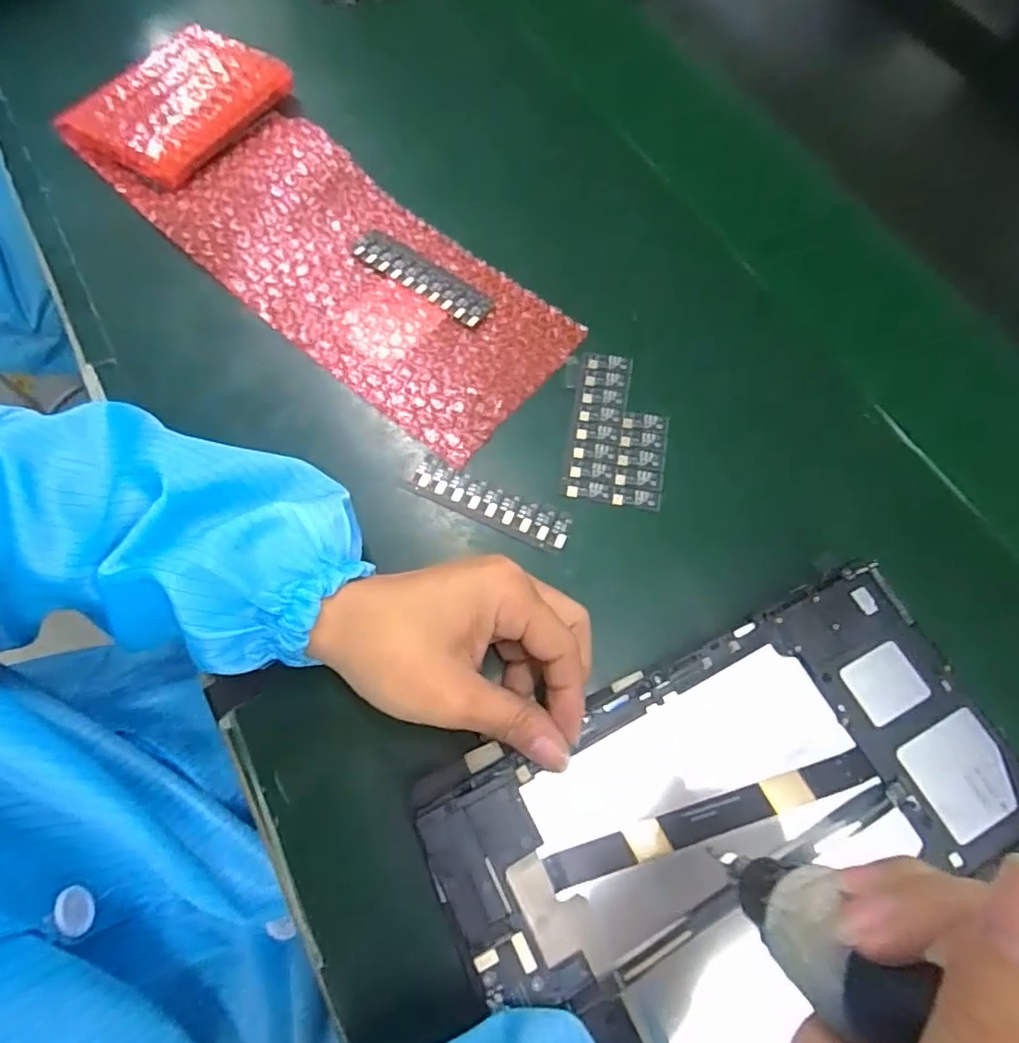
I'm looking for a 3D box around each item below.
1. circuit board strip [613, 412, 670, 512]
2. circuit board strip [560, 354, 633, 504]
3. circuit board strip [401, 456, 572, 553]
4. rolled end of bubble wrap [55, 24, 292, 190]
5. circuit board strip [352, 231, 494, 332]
[{"bbox_3d":[0.073,-0.035,0.334,0.026,0.004,0.056,9,66,1],"label":"circuit board strip"},{"bbox_3d":[0.050,-0.055,0.342,0.028,0.006,0.091,11,66,2],"label":"circuit board strip"},{"bbox_3d":[-0.011,-0.011,0.325,0.092,0.004,0.022,24,67,8],"label":"circuit board strip"},{"bbox_3d":[-0.225,-0.288,0.419,0.092,0.029,0.121,33,70,10],"label":"rolled end of bubble wrap"},{"bbox_3d":[-0.054,-0.151,0.376,0.098,0.004,0.026,35,70,11],"label":"circuit board strip"}]

